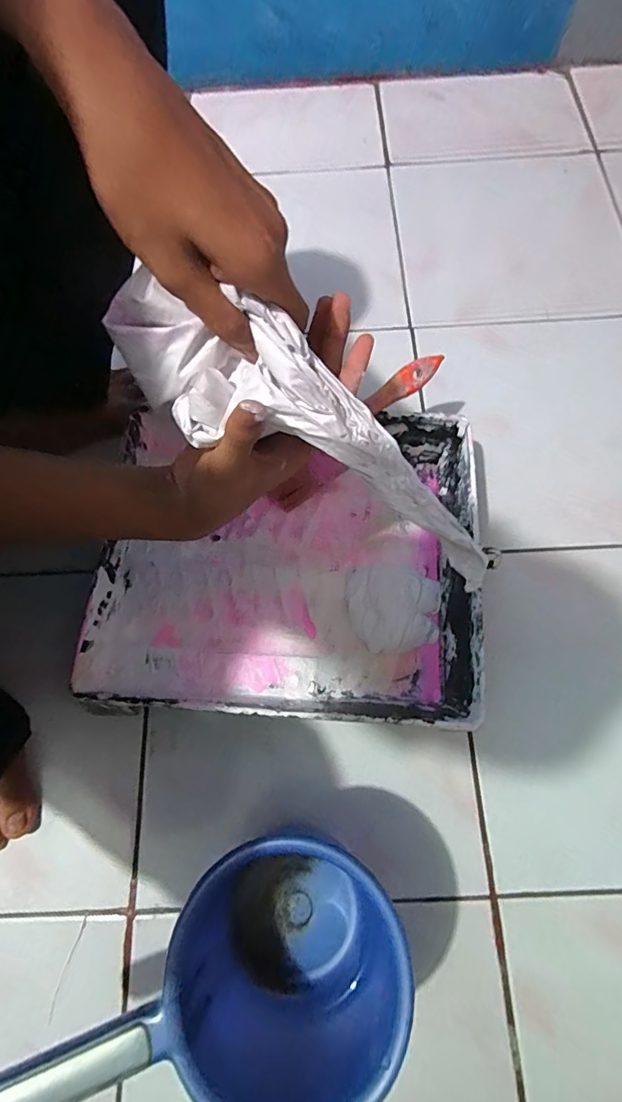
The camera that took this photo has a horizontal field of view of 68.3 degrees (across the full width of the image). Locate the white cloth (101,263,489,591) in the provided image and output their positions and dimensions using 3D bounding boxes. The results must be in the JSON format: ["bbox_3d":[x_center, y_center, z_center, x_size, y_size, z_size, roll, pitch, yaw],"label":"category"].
[{"bbox_3d":[0.009,-0.066,0.285,0.281,0.064,0.061,29,74,-15],"label":"white cloth"}]

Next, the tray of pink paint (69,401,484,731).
[{"bbox_3d":[-0.019,0.015,0.449,0.350,0.070,0.278,1,72,3],"label":"tray of pink paint"}]

